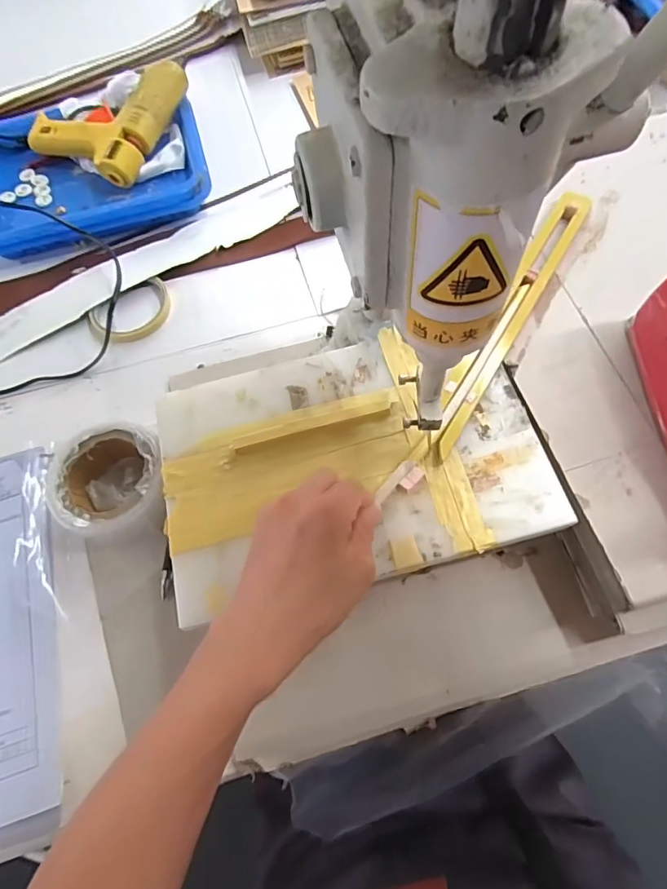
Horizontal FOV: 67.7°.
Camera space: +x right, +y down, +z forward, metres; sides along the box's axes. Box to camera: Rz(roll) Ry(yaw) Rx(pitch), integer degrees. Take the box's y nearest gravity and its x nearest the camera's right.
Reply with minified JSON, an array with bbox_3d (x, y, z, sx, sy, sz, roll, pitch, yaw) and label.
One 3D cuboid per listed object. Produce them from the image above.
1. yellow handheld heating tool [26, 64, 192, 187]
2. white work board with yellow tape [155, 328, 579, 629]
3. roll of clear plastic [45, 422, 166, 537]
[{"bbox_3d":[-0.277,-0.412,0.630,0.152,0.066,0.160,26,70,14],"label":"yellow handheld heating tool"},{"bbox_3d":[0.011,0.006,0.395,0.293,0.018,0.195,-14,66,-4],"label":"white work board with yellow tape"},{"bbox_3d":[-0.196,0.034,0.446,0.100,0.050,0.104,-1,66,2],"label":"roll of clear plastic"}]

